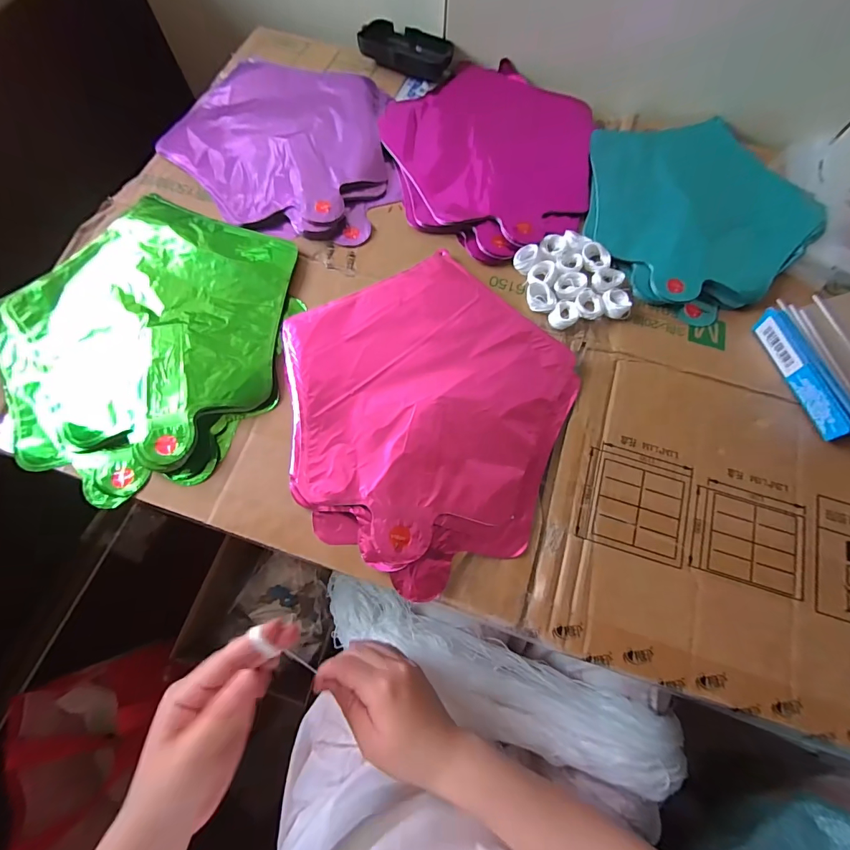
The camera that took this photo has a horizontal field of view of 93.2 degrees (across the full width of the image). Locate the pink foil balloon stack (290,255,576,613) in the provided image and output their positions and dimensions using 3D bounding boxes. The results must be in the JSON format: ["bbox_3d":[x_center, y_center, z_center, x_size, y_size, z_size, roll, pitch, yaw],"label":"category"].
[{"bbox_3d":[0.001,-0.018,0.329,0.238,0.019,0.245,-40,78,-13],"label":"pink foil balloon stack"}]

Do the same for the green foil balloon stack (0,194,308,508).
[{"bbox_3d":[-0.239,-0.080,0.337,0.242,0.020,0.254,20,73,5],"label":"green foil balloon stack"}]

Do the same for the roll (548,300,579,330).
[{"bbox_3d":[0.127,-0.100,0.364,0.022,0.007,0.028,34,74,9],"label":"roll"}]

